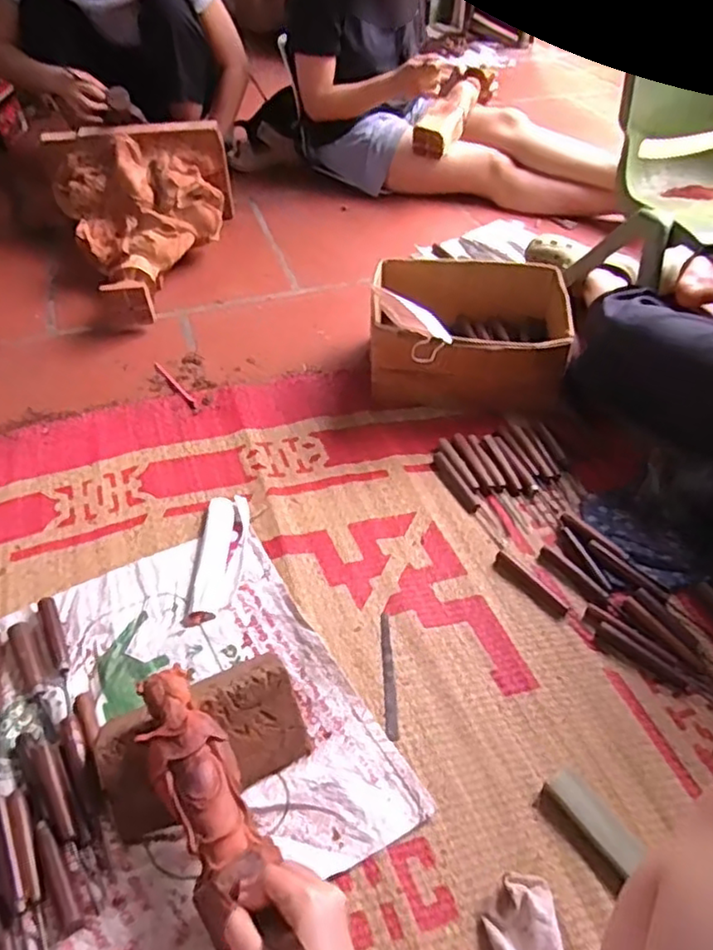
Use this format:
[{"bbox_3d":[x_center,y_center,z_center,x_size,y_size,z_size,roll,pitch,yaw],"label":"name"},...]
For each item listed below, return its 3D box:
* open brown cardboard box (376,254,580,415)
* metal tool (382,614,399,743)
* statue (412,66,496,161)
[{"bbox_3d":[0.194,-0.247,1.141,0.327,0.168,0.275,3,47,3],"label":"open brown cardboard box"},{"bbox_3d":[0.039,0.242,0.794,0.013,0.004,0.162,-1,47,-1],"label":"metal tool"},{"bbox_3d":[0.256,-0.947,1.672,0.099,0.090,0.309,24,69,21],"label":"statue"}]

